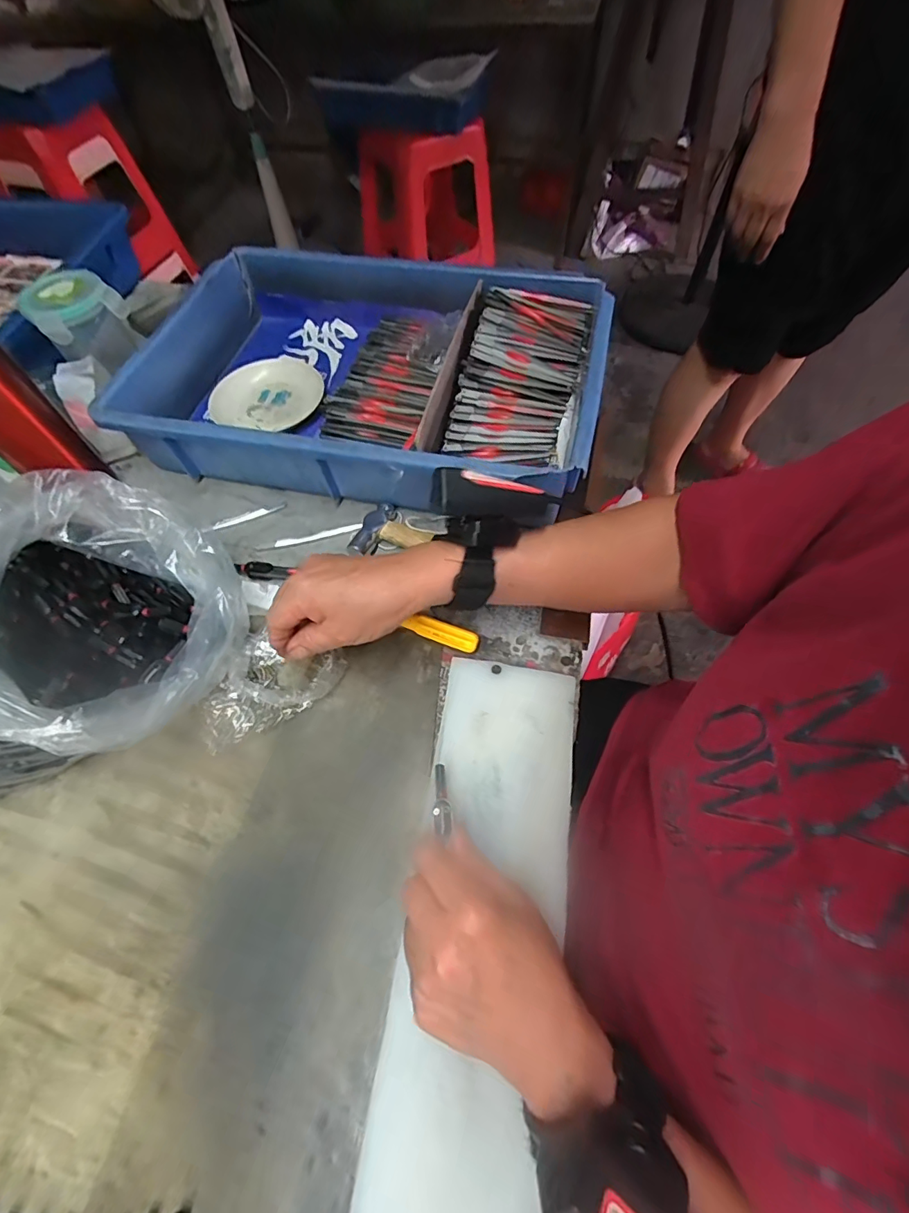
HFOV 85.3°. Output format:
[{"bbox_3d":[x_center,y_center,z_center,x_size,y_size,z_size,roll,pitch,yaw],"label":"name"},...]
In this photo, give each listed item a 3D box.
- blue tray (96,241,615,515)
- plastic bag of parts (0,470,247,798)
[{"bbox_3d":[-0.086,-0.232,0.494,0.440,0.089,0.287,12,62,8],"label":"blue tray"},{"bbox_3d":[-0.280,0.019,0.339,0.238,0.116,0.188,-14,61,-7],"label":"plastic bag of parts"}]

